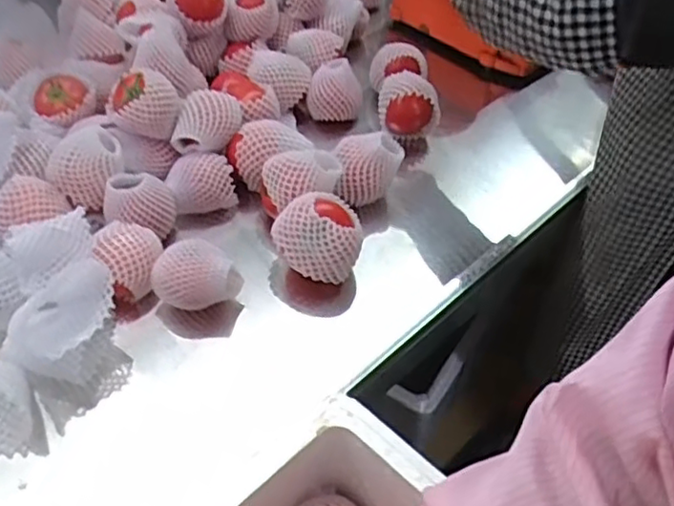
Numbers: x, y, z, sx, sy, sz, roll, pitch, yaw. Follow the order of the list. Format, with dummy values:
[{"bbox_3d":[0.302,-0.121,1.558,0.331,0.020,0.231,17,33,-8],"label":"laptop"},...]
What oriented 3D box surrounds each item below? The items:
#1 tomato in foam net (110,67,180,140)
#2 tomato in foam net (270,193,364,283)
[{"bbox_3d":[-0.237,-0.185,0.820,0.083,0.059,0.061,-13,48,-15],"label":"tomato in foam net"},{"bbox_3d":[-0.022,-0.020,0.729,0.095,0.071,0.072,2,46,-2],"label":"tomato in foam net"}]

